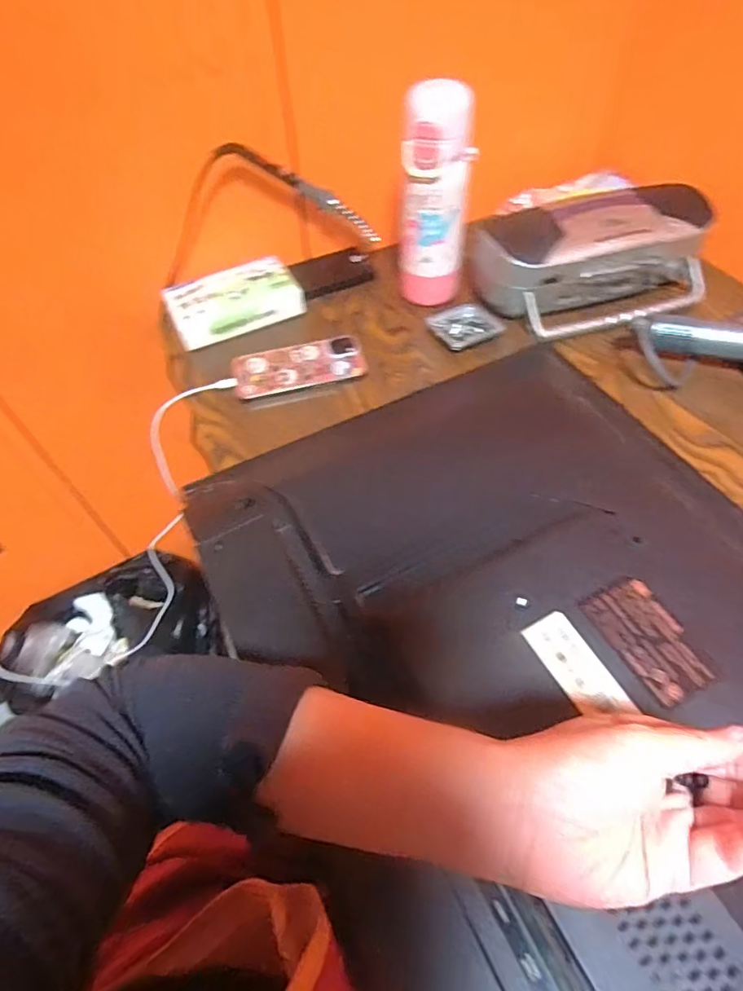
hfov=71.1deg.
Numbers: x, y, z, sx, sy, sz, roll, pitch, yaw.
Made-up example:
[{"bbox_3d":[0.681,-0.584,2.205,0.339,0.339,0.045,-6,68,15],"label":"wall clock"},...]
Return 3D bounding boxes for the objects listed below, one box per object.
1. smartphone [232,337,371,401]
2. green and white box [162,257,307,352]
[{"bbox_3d":[-0.079,-0.143,0.578,0.145,0.016,0.065,-15,55,-8],"label":"smartphone"},{"bbox_3d":[-0.163,-0.229,0.614,0.149,0.042,0.079,-26,57,-16],"label":"green and white box"}]

